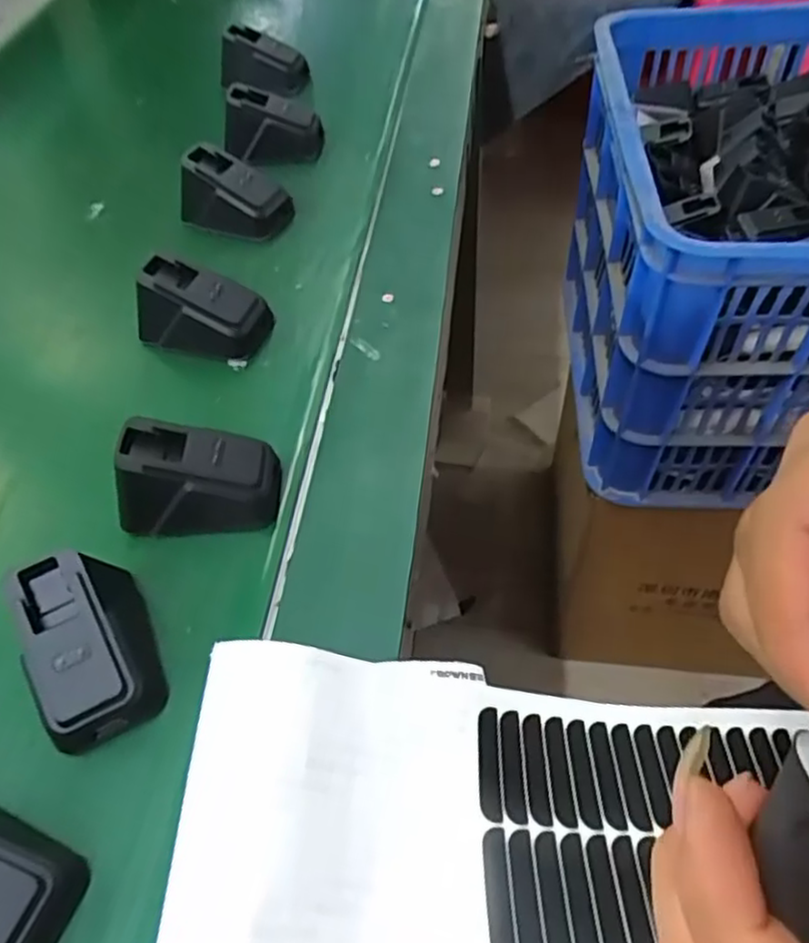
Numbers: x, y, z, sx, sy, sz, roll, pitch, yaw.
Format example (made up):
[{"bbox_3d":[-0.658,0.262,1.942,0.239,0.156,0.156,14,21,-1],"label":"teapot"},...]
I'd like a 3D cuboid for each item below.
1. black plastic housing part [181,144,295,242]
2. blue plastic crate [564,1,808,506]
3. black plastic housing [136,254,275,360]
[{"bbox_3d":[-0.110,-0.177,0.441,0.068,0.040,0.038,15,56,15],"label":"black plastic housing part"},{"bbox_3d":[0.462,-0.210,0.653,0.554,0.290,0.399,3,53,7],"label":"blue plastic crate"},{"bbox_3d":[-0.110,-0.087,0.370,0.067,0.037,0.043,7,54,10],"label":"black plastic housing"}]

